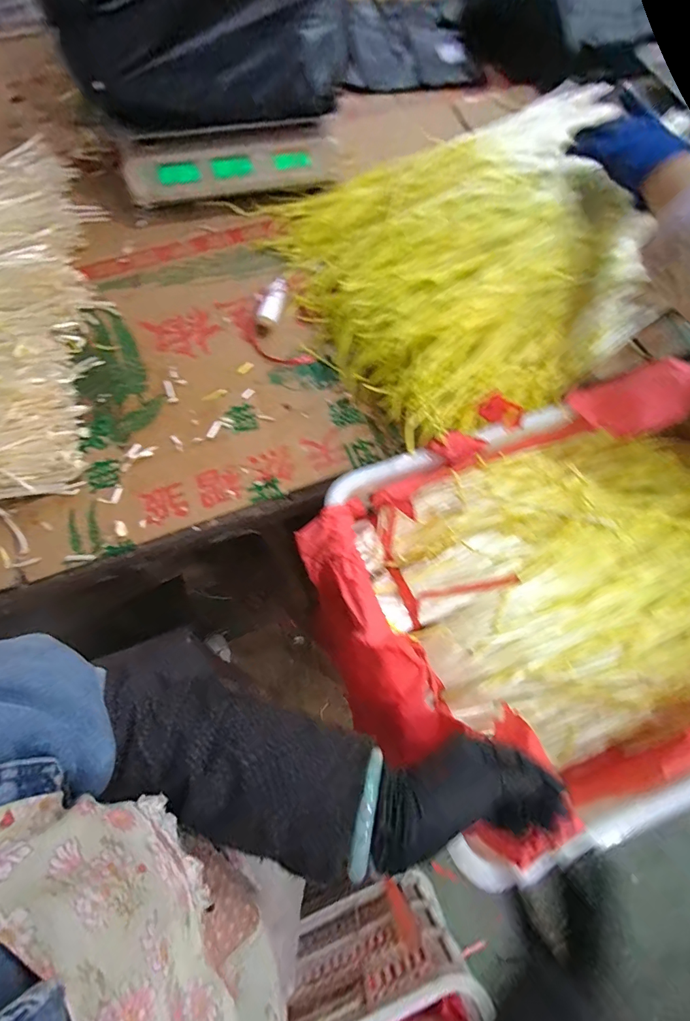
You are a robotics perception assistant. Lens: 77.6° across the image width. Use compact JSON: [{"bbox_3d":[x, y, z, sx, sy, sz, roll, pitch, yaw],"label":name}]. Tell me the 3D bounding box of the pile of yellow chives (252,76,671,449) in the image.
[{"bbox_3d":[0.180,-0.355,0.595,0.454,0.136,0.456,-23,71,-11],"label":"pile of yellow chives"}]

